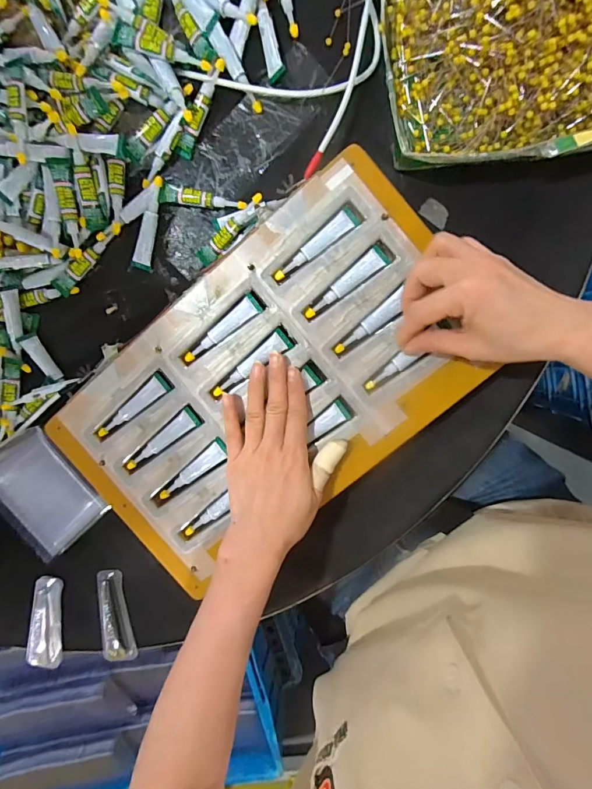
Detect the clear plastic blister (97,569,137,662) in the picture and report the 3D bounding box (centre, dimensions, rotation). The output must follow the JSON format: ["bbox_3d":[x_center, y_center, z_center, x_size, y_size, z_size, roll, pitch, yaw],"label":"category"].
[{"bbox_3d":[-0.201,0.246,0.455,0.030,0.017,0.099,-5,97,5],"label":"clear plastic blister"}]

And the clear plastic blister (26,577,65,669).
[{"bbox_3d":[-0.282,0.261,0.460,0.030,0.016,0.105,5,98,4],"label":"clear plastic blister"}]

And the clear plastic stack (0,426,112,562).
[{"bbox_3d":[-0.265,0.099,0.431,0.102,0.028,0.123,-41,93,8],"label":"clear plastic stack"}]

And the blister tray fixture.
[{"bbox_3d":[-0.031,-0.006,0.377,0.379,0.012,0.226,-38,93,8],"label":"blister tray fixture"}]

